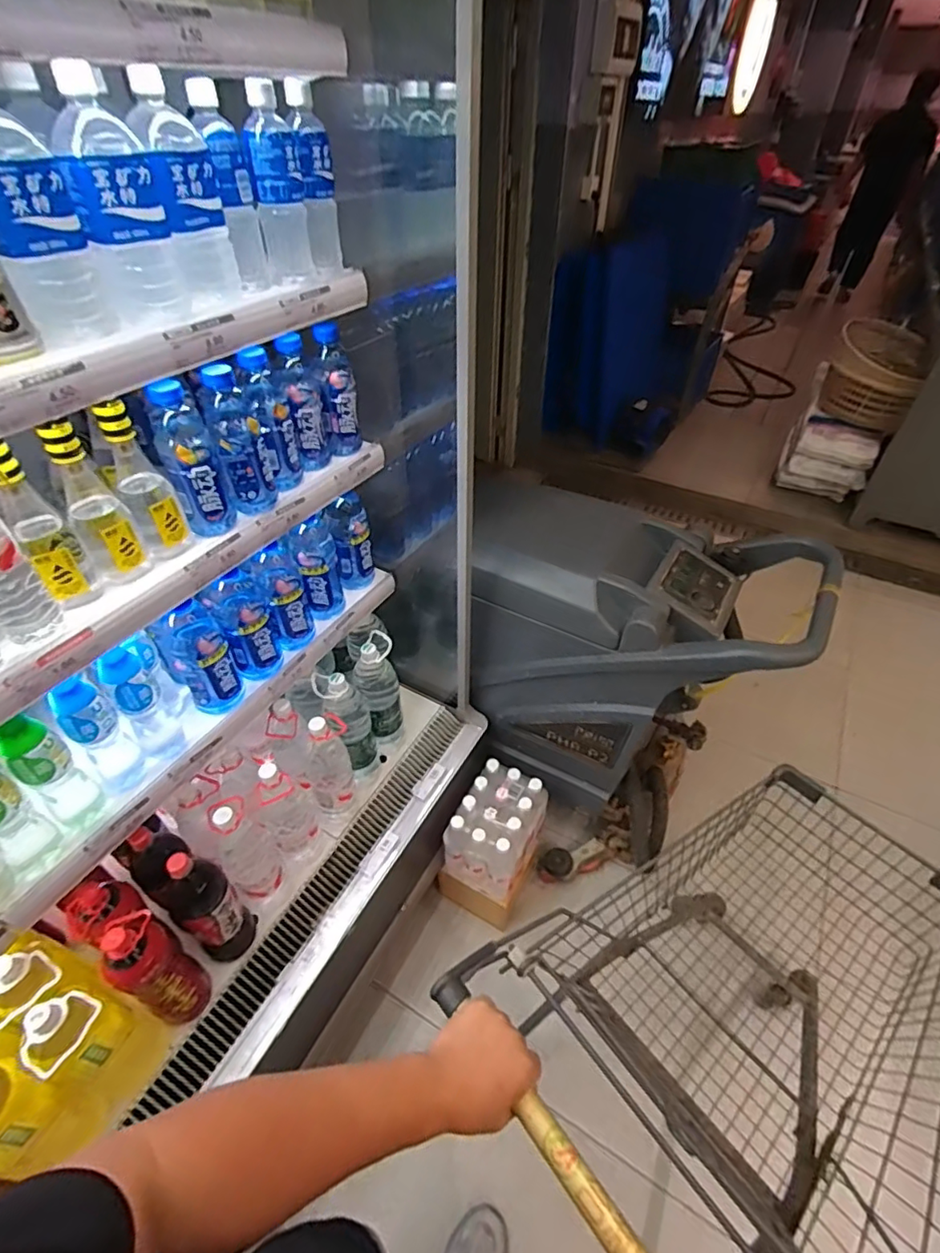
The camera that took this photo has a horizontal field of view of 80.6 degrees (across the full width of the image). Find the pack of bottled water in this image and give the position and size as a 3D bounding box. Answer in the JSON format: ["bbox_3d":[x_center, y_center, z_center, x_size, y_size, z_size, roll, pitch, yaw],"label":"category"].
[{"bbox_3d":[0.071,0.514,1.407,0.186,0.191,0.249,22,47,22],"label":"pack of bottled water"}]

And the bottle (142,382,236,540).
[{"bbox_3d":[-0.386,-0.226,0.769,0.074,0.209,0.065,-16,45,-17],"label":"bottle"}]

